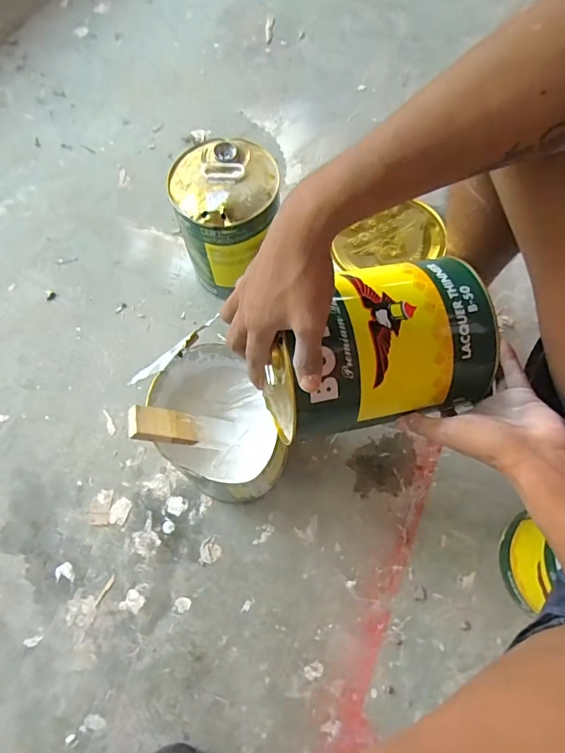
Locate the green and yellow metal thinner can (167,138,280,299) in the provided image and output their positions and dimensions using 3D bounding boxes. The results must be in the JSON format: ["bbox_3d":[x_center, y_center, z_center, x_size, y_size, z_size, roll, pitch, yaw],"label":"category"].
[{"bbox_3d":[-0.084,-0.242,0.772,0.155,0.216,0.155,-1,68,2],"label":"green and yellow metal thinner can"}]

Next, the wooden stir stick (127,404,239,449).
[{"bbox_3d":[-0.116,0.062,0.559,0.013,0.141,0.041,-25,62,38],"label":"wooden stir stick"}]

